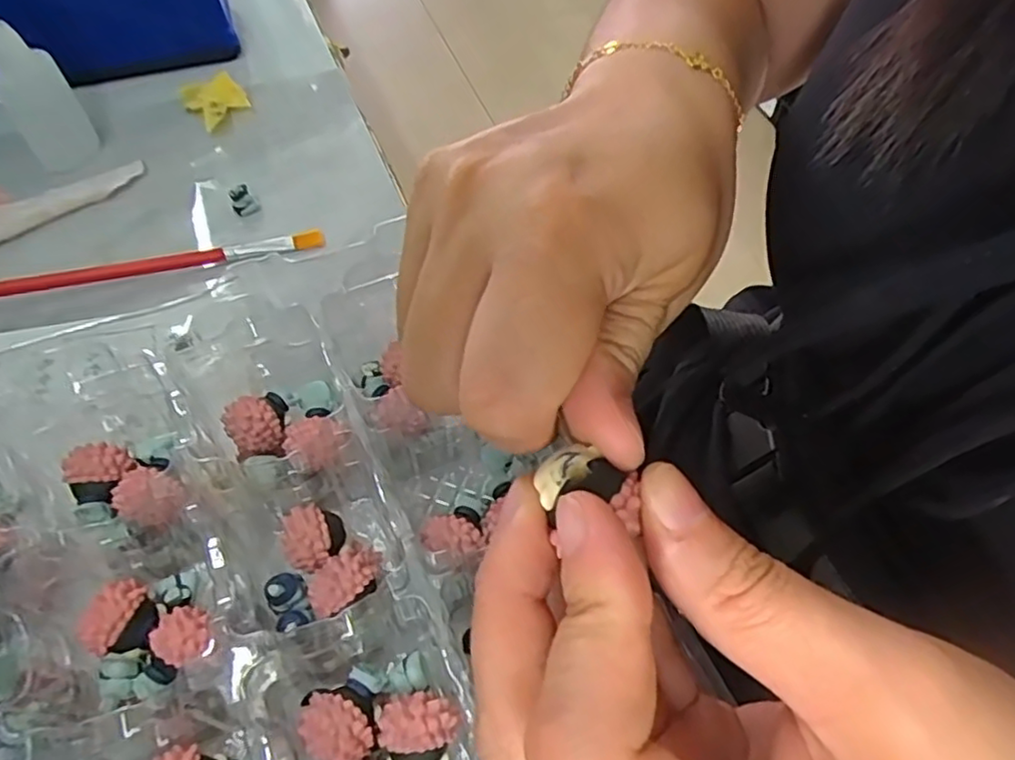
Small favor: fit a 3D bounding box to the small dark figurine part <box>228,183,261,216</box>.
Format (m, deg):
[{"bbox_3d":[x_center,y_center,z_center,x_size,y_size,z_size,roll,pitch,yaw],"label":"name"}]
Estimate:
[{"bbox_3d":[-0.130,-0.089,0.323,0.011,0.011,0.011,0,55,0],"label":"small dark figurine part"}]

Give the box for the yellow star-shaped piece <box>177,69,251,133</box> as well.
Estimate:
[{"bbox_3d":[-0.167,-0.161,0.376,0.031,0.010,0.045,-28,60,-19],"label":"yellow star-shaped piece"}]

